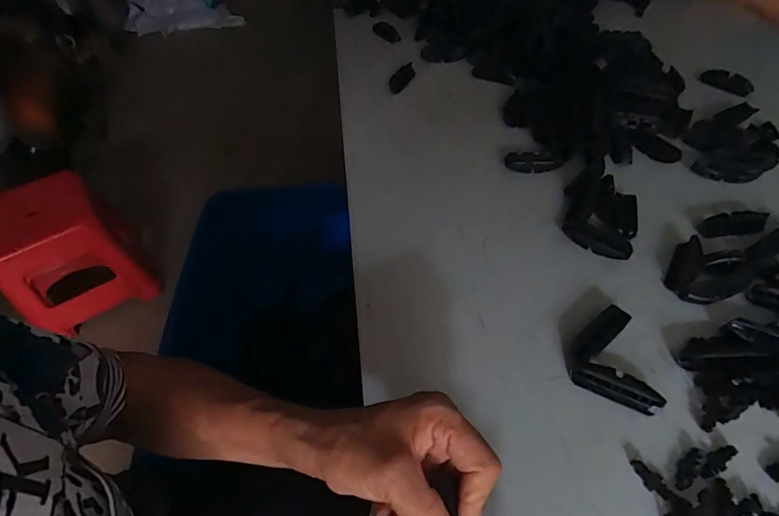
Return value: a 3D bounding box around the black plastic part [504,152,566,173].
[{"bbox_3d":[0.181,-0.122,0.549,0.070,0.010,0.027,1,50,6],"label":"black plastic part"}]

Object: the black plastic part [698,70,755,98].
[{"bbox_3d":[0.490,-0.257,0.638,0.039,0.009,0.070,-30,55,-19],"label":"black plastic part"}]

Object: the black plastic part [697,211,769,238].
[{"bbox_3d":[0.372,-0.037,0.475,0.073,0.014,0.022,-5,50,0],"label":"black plastic part"}]

